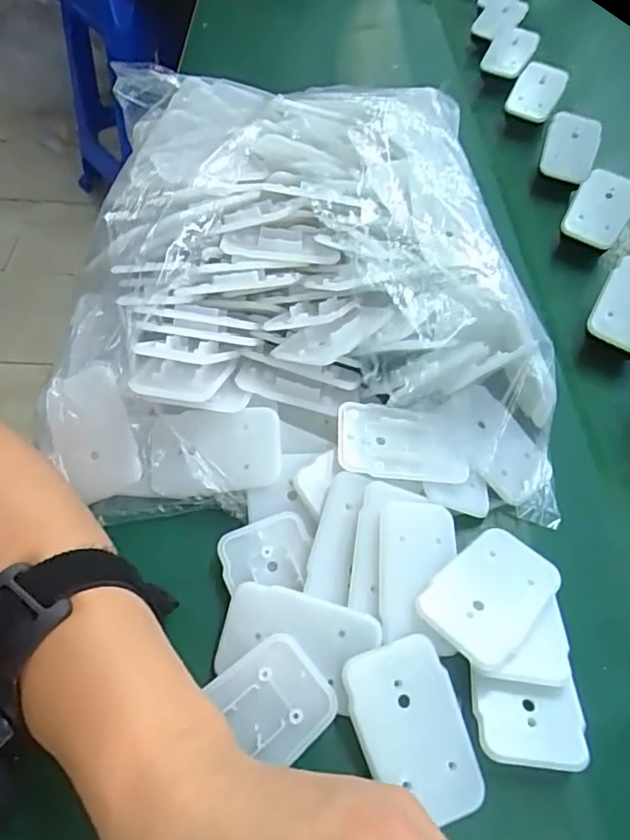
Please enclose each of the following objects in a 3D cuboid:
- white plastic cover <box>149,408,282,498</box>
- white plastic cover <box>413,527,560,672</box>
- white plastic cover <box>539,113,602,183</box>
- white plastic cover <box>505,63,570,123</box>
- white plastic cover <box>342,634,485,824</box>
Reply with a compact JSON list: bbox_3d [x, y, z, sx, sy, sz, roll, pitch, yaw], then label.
[{"bbox_3d":[-0.051,0.017,0.300,0.066,0.008,0.043,-2,80,-1],"label":"white plastic cover"},{"bbox_3d":[0.081,0.079,0.265,0.044,0.007,0.064,40,62,22],"label":"white plastic cover"},{"bbox_3d":[0.215,-0.228,0.485,0.043,0.050,0.013,15,17,0],"label":"white plastic cover"},{"bbox_3d":[0.206,-0.304,0.533,0.041,0.012,0.065,29,77,5],"label":"white plastic cover"},{"bbox_3d":[0.041,0.128,0.238,0.044,0.013,0.065,-15,57,-13],"label":"white plastic cover"}]

